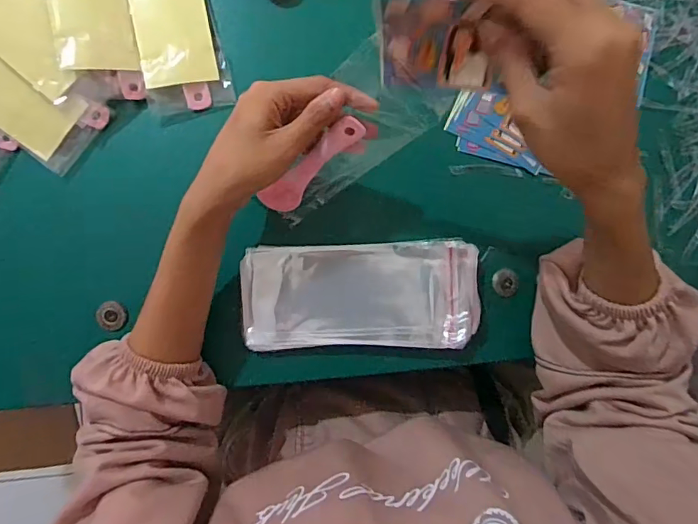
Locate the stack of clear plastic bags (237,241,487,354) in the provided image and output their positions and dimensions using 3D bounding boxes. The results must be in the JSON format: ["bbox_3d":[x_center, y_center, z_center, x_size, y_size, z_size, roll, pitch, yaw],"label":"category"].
[{"bbox_3d":[0.010,0.028,0.387,0.191,0.016,0.087,-1,91,-4],"label":"stack of clear plastic bags"}]

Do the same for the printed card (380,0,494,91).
[{"bbox_3d":[0.049,-0.126,0.271,0.064,0.054,0.007,8,55,17],"label":"printed card"}]

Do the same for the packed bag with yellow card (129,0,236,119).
[{"bbox_3d":[-0.142,-0.186,0.394,0.067,0.022,0.113,-12,92,-4],"label":"packed bag with yellow card"}]

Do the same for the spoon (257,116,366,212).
[{"bbox_3d":[-0.028,-0.071,0.358,0.026,0.005,0.109,44,129,-17],"label":"spoon"}]

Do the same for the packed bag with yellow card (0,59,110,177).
[{"bbox_3d":[-0.263,-0.126,0.376,0.106,0.013,0.065,34,100,-17],"label":"packed bag with yellow card"}]

